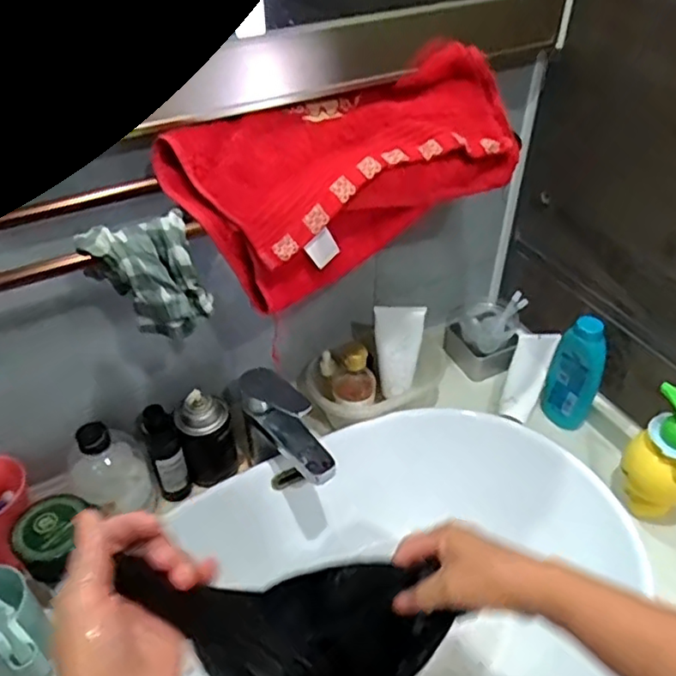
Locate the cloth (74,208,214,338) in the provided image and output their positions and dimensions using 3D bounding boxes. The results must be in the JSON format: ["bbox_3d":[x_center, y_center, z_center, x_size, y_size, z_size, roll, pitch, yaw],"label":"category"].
[{"bbox_3d":[-0.148,-0.045,0.489,0.082,0.079,0.060,-21,46,-21],"label":"cloth"}]

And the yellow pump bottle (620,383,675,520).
[{"bbox_3d":[0.365,0.133,0.683,0.080,0.158,0.062,33,52,31],"label":"yellow pump bottle"}]

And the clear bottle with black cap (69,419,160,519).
[{"bbox_3d":[-0.243,0.148,0.665,0.077,0.127,0.068,-22,46,-22],"label":"clear bottle with black cap"}]

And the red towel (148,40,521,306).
[{"bbox_3d":[0.010,-0.160,0.578,0.324,0.137,0.128,-23,46,-23],"label":"red towel"}]

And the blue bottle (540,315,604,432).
[{"bbox_3d":[0.299,0.045,0.779,0.060,0.162,0.033,16,45,18],"label":"blue bottle"}]

